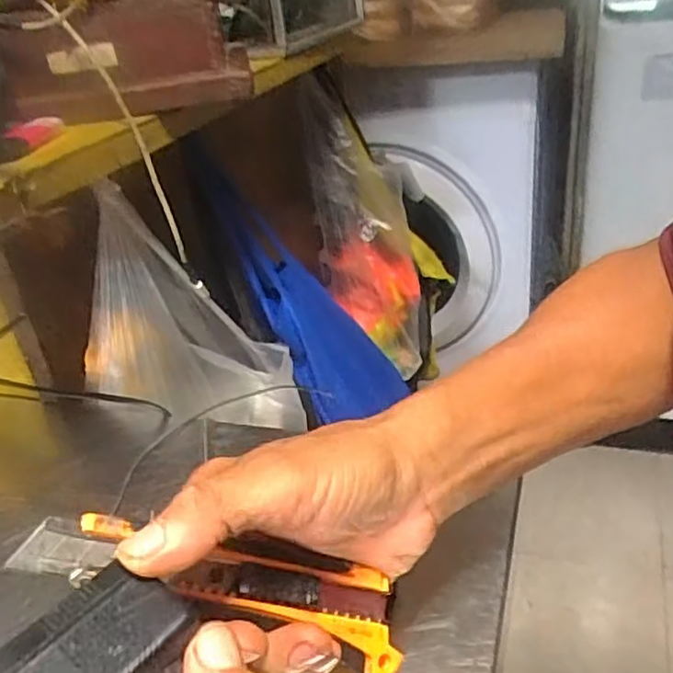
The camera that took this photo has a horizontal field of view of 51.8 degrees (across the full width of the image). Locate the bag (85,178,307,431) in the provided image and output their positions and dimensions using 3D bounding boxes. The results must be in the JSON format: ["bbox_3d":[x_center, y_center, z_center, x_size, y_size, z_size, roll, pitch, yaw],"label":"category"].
[{"bbox_3d":[-0.122,-0.013,0.588,0.165,0.187,0.112,-6,29,2],"label":"bag"}]

